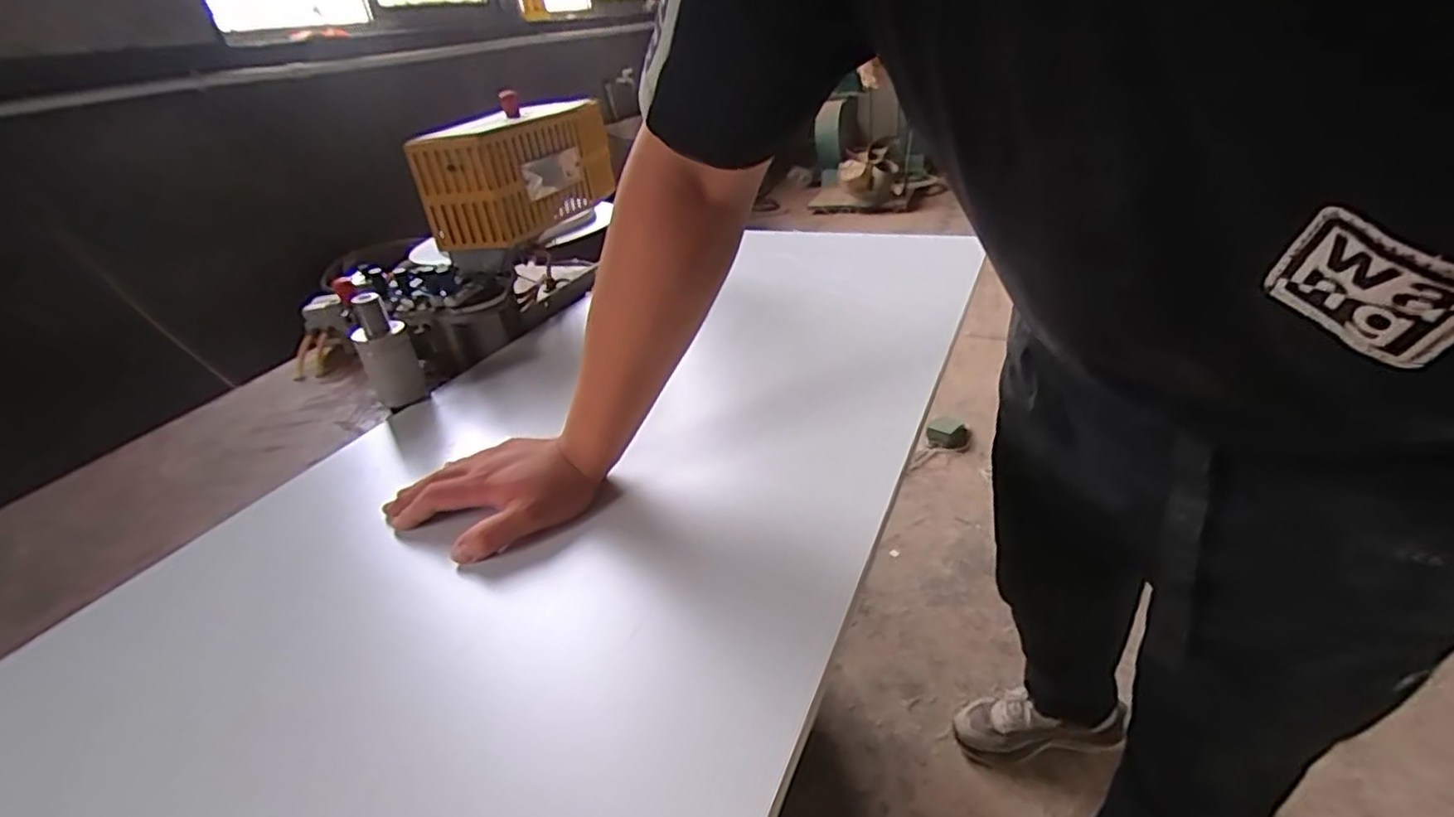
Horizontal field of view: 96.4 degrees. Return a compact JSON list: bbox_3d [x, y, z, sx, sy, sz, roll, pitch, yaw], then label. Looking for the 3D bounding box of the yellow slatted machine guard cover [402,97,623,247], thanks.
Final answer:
[{"bbox_3d":[-0.304,-0.368,0.990,0.114,0.145,0.325,8,33,23],"label":"yellow slatted machine guard cover"}]

